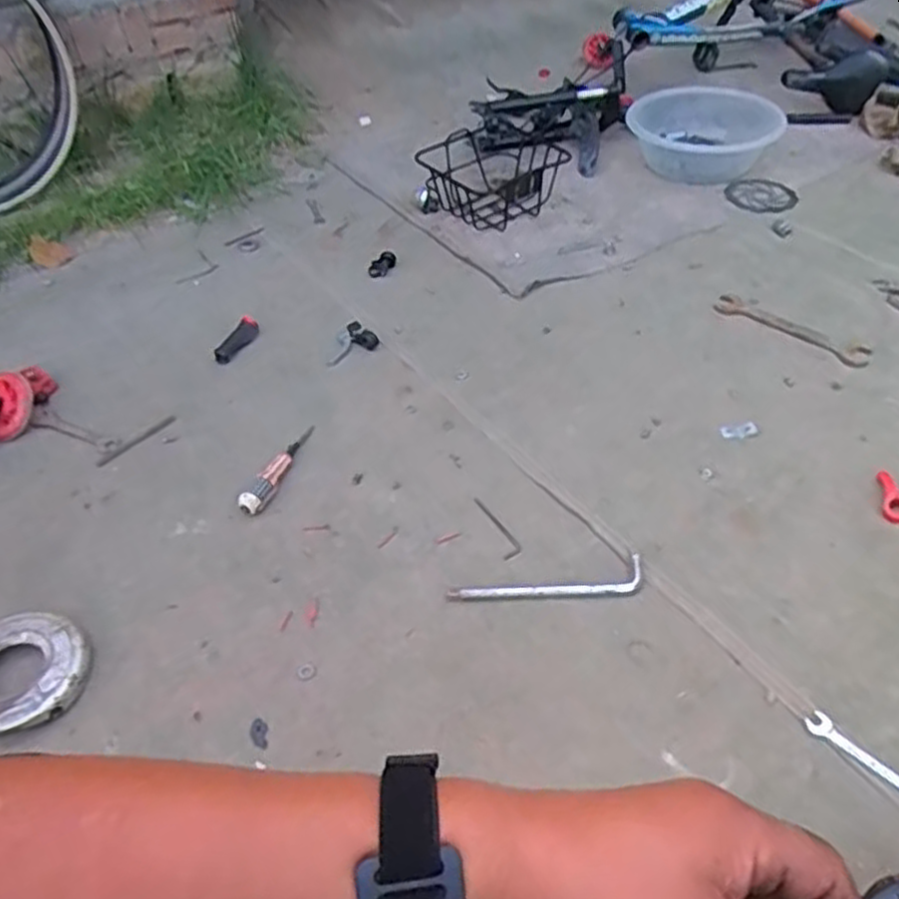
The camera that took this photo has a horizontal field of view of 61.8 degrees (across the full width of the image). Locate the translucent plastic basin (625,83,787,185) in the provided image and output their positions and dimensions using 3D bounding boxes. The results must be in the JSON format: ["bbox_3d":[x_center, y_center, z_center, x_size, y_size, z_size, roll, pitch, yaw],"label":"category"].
[{"bbox_3d":[0.550,-0.691,1.636,0.316,0.114,0.256,12,47,14],"label":"translucent plastic basin"}]

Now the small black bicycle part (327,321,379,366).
[{"bbox_3d":[-0.173,-0.183,1.276,0.093,0.022,0.060,-24,51,-16],"label":"small black bicycle part"}]

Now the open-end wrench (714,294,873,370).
[{"bbox_3d":[0.578,-0.205,1.275,0.260,0.007,0.058,34,59,30],"label":"open-end wrench"}]

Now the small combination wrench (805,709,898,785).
[{"bbox_3d":[0.438,0.325,0.775,0.028,0.012,0.142,-36,55,-24],"label":"small combination wrench"}]

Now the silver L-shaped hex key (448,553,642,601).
[{"bbox_3d":[0.124,0.170,0.951,0.250,0.011,0.050,-8,49,-2],"label":"silver L-shaped hex key"}]

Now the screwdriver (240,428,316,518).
[{"bbox_3d":[-0.243,0.021,1.064,0.031,0.024,0.178,15,52,18],"label":"screwdriver"}]

